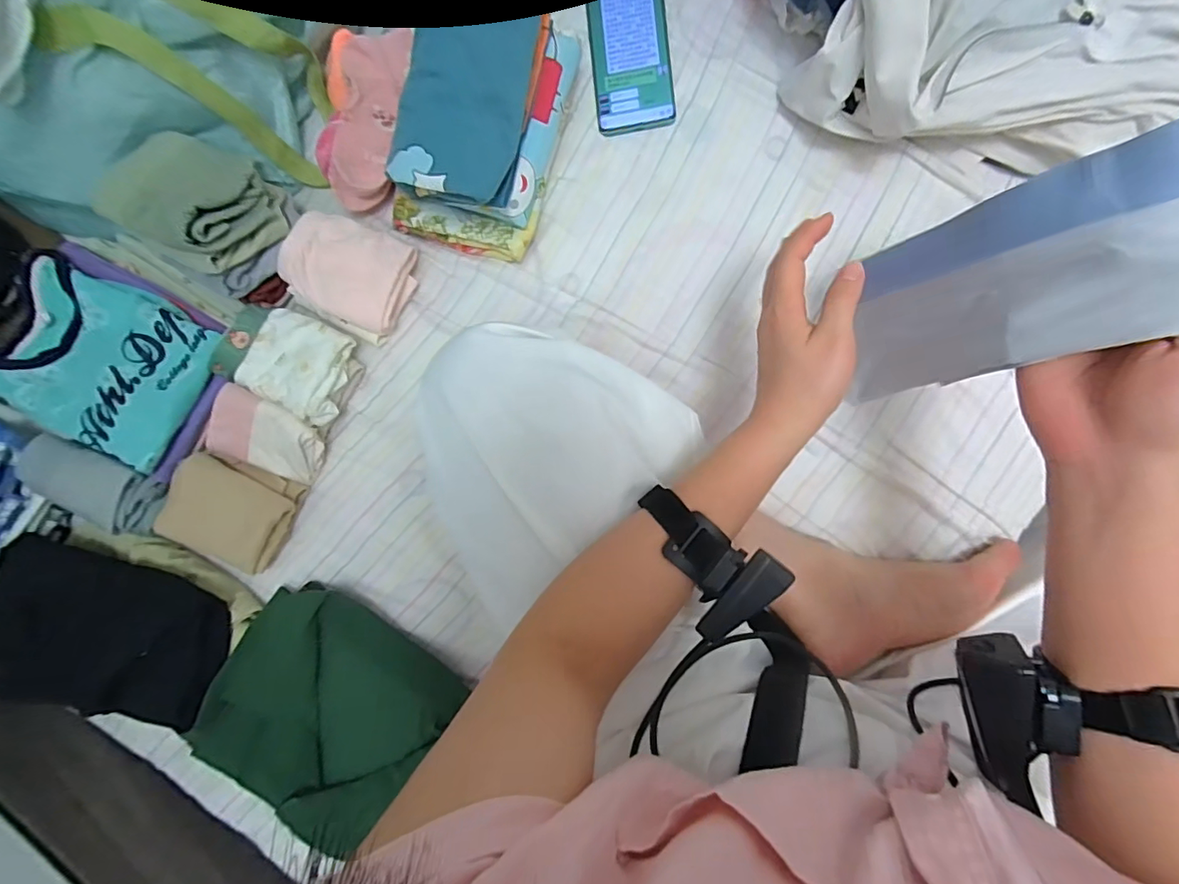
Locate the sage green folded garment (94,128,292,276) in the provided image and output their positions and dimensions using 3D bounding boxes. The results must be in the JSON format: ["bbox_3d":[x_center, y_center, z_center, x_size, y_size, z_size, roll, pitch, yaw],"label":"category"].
[{"bbox_3d":[-0.338,-0.210,0.439,0.115,0.059,0.117,32,70,4],"label":"sage green folded garment"}]

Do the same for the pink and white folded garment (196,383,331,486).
[{"bbox_3d":[-0.305,-0.005,0.486,0.098,0.059,0.070,28,93,7],"label":"pink and white folded garment"}]

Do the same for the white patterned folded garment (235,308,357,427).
[{"bbox_3d":[-0.271,-0.072,0.492,0.091,0.051,0.089,25,93,7],"label":"white patterned folded garment"}]

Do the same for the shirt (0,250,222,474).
[{"bbox_3d":[-0.460,-0.073,0.477,0.184,0.028,0.151,25,92,7],"label":"shirt"}]

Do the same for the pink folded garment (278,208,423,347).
[{"bbox_3d":[-0.221,-0.157,0.477,0.103,0.064,0.100,26,93,7],"label":"pink folded garment"}]

